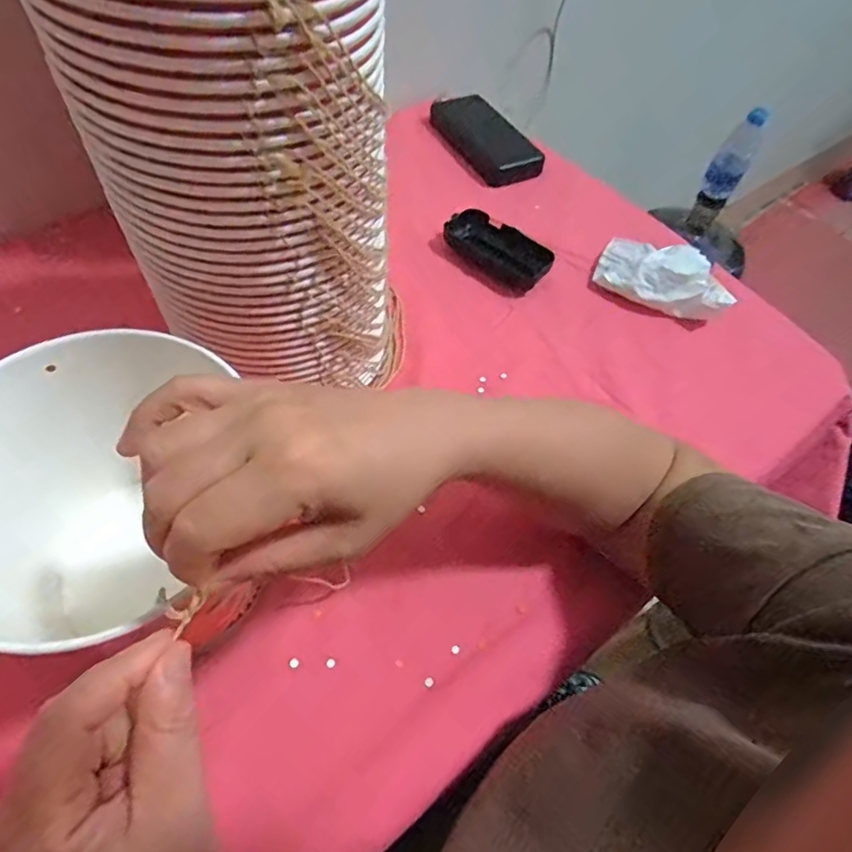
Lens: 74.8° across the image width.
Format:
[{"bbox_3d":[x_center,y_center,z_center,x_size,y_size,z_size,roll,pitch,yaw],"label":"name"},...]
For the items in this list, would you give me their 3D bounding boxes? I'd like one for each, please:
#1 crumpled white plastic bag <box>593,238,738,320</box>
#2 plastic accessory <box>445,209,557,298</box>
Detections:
[{"bbox_3d":[0.234,-0.151,0.548,0.120,0.034,0.079,22,56,10],"label":"crumpled white plastic bag"},{"bbox_3d":[0.068,-0.174,0.552,0.108,0.025,0.055,36,60,19],"label":"plastic accessory"}]

